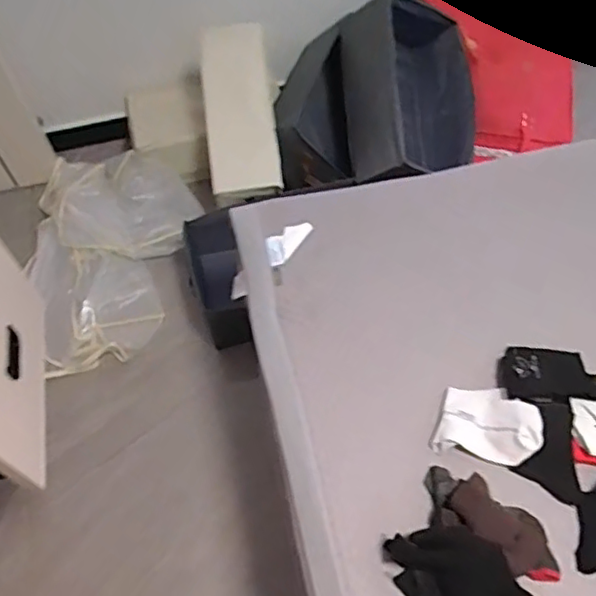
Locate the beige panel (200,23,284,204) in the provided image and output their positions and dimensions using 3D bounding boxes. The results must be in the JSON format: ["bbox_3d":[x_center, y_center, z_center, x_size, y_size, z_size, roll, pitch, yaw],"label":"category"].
[{"bbox_3d":[-0.142,-0.445,1.499,0.169,0.046,0.411,-6,87,1],"label":"beige panel"}]

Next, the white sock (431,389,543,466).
[{"bbox_3d":[0.273,0.178,0.891,0.141,0.032,0.112,11,56,12],"label":"white sock"}]

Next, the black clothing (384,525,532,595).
[{"bbox_3d":[0.207,0.356,0.781,0.184,0.046,0.111,6,55,9],"label":"black clothing"}]

